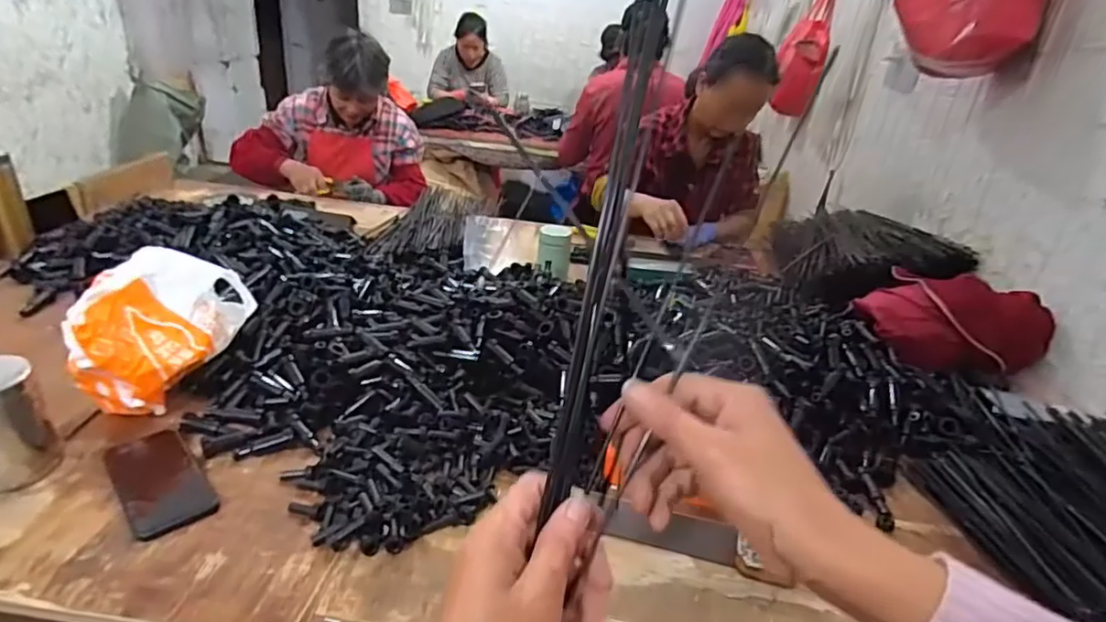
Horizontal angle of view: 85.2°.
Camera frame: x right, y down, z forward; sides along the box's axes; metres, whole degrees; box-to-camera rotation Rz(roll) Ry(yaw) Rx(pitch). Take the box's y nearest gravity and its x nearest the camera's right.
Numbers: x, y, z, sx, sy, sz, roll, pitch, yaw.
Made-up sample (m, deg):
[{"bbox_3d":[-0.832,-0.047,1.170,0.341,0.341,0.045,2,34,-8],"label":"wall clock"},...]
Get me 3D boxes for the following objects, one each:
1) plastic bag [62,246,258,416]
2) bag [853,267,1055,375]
[{"bbox_3d":[-0.482,0.030,0.744,0.117,0.156,0.202,8,26,3],"label":"plastic bag"},{"bbox_3d":[0.593,0.012,0.908,0.173,0.107,0.219,-15,33,-36],"label":"bag"}]

